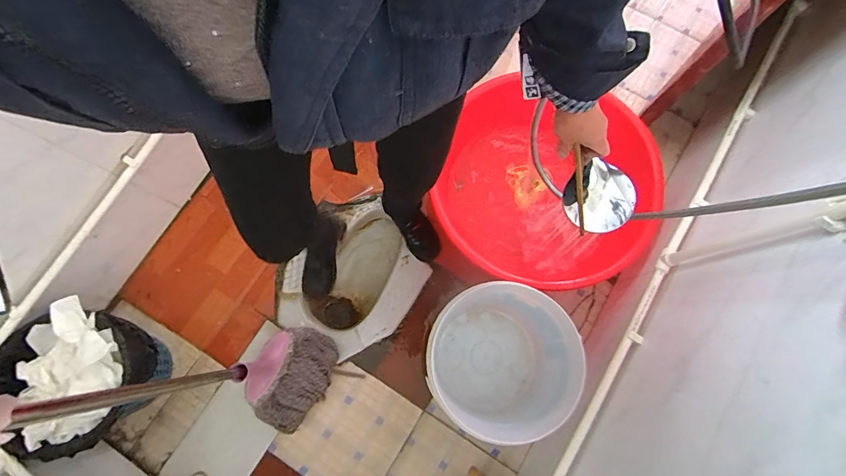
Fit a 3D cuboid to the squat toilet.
[{"bbox_3d":[-0.196,0.108,1.199,0.377,0.137,0.459,34,79,6],"label":"squat toilet"}]

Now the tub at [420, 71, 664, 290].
[{"bbox_3d":[0.329,-0.151,1.096,0.569,0.209,0.612,0,77,-1],"label":"tub"}]

